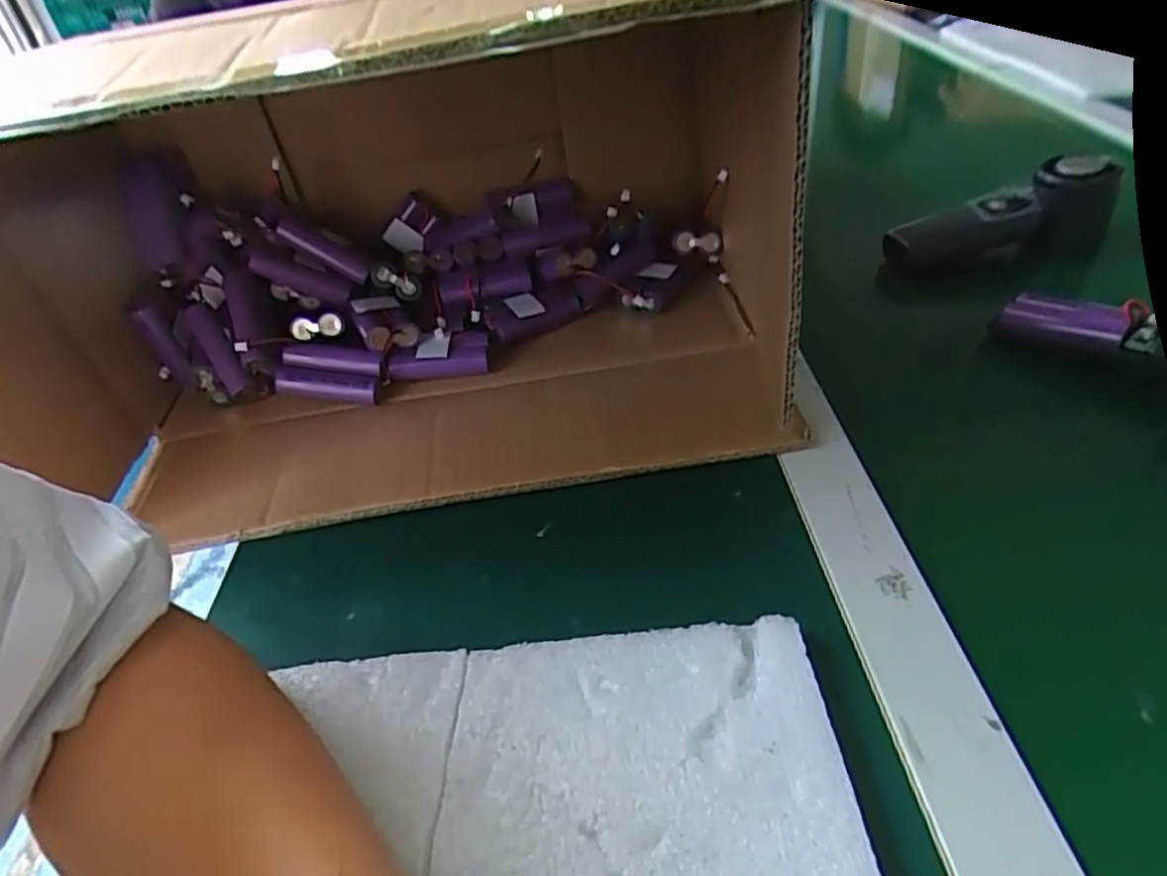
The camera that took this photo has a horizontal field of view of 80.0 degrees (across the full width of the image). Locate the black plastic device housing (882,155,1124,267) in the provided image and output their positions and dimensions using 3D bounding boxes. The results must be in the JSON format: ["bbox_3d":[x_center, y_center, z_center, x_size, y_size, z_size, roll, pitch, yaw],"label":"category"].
[{"bbox_3d":[0.309,-0.162,0.530,0.166,0.073,0.043,-12,39,-6],"label":"black plastic device housing"}]

